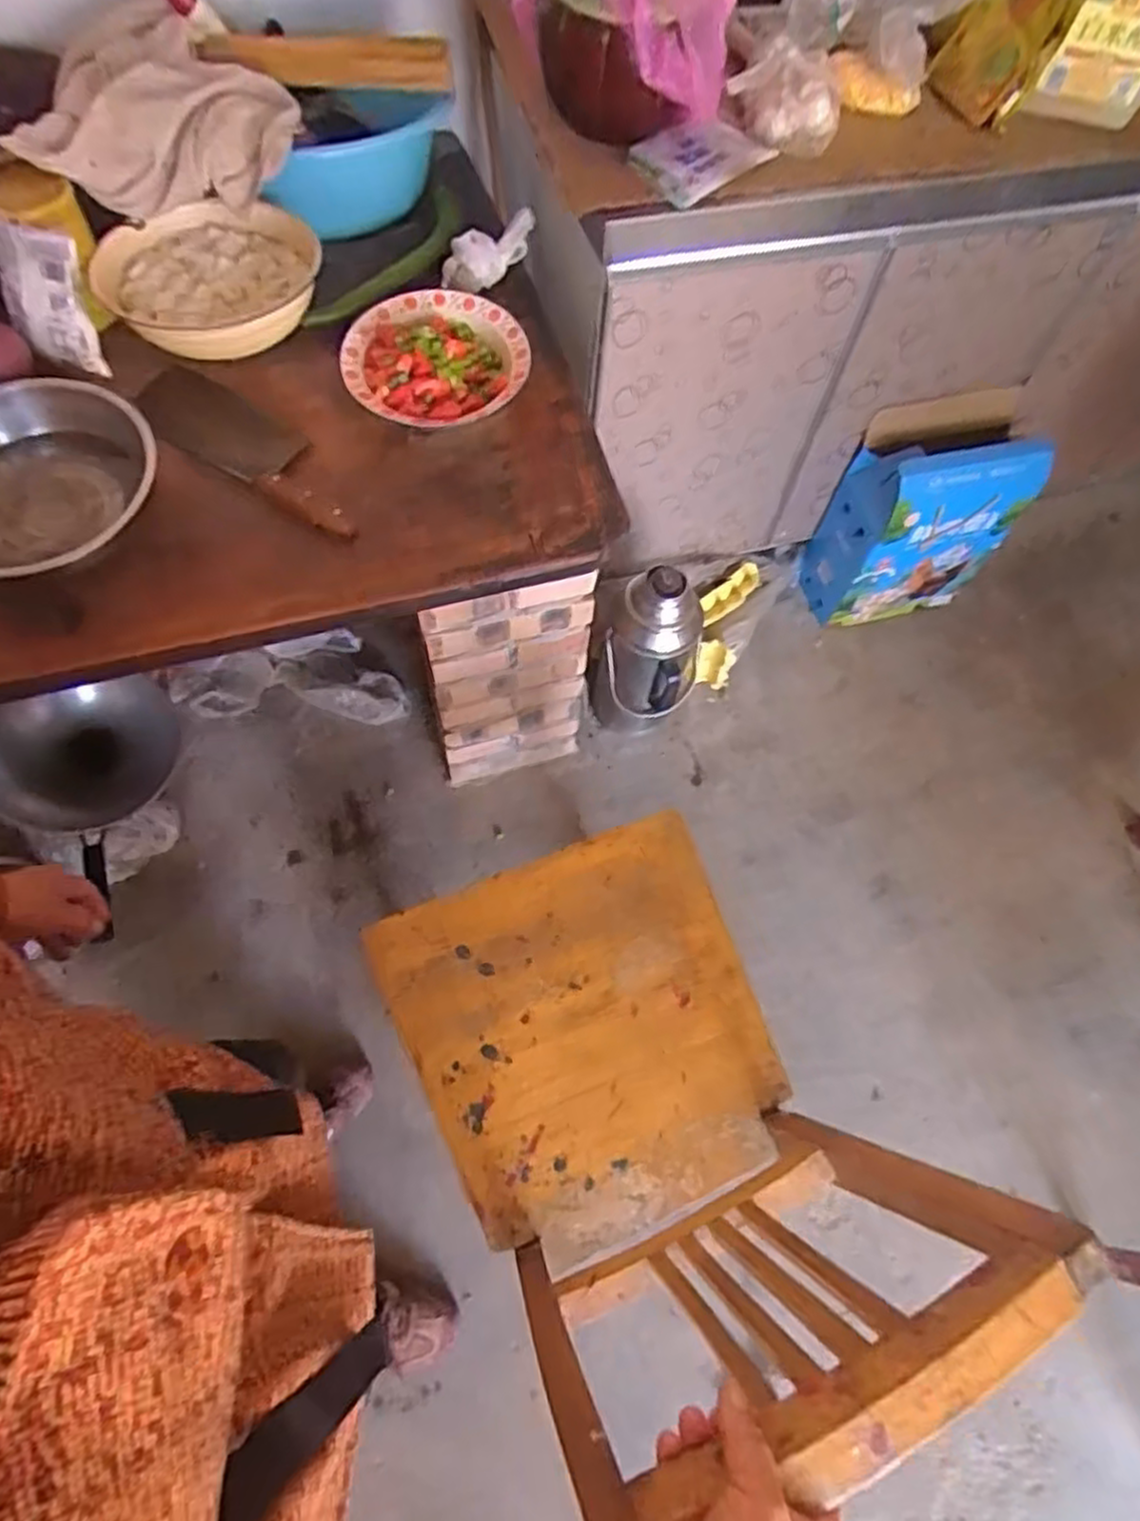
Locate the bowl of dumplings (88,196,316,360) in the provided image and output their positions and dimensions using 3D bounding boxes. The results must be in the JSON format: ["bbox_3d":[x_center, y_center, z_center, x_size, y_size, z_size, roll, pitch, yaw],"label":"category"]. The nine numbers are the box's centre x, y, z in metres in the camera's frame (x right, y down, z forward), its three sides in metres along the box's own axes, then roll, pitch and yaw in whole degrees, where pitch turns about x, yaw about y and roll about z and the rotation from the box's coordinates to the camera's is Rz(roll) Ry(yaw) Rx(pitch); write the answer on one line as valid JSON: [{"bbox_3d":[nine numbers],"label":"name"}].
[{"bbox_3d":[-0.422,-0.566,0.900,0.240,0.058,0.231,2,64,-3],"label":"bowl of dumplings"}]

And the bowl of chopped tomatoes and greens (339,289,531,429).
[{"bbox_3d":[-0.156,-0.475,0.889,0.207,0.046,0.192,2,64,-3],"label":"bowl of chopped tomatoes and greens"}]

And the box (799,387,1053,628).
[{"bbox_3d":[0.652,-0.459,1.442,0.329,0.400,0.163,-16,65,-8],"label":"box"}]

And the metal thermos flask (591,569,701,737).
[{"bbox_3d":[0.125,-0.164,1.300,0.175,0.368,0.134,11,65,5],"label":"metal thermos flask"}]

